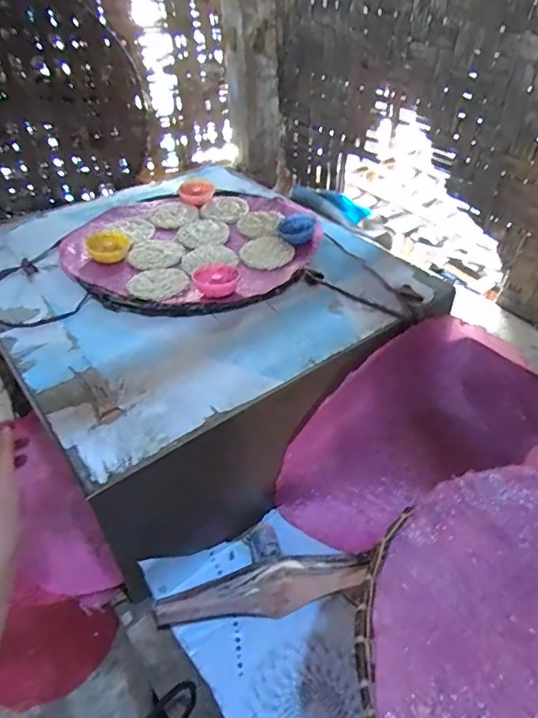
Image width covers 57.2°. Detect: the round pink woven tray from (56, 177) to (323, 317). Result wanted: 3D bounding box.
[{"bbox_3d":[-0.115,-0.184,0.740,0.353,0.026,0.336,1,44,-1],"label":"round pink woven tray"}]

